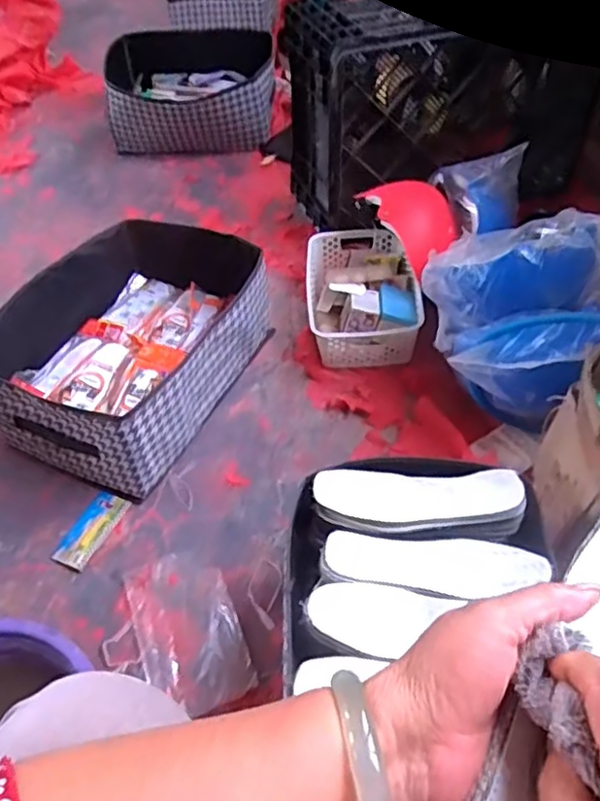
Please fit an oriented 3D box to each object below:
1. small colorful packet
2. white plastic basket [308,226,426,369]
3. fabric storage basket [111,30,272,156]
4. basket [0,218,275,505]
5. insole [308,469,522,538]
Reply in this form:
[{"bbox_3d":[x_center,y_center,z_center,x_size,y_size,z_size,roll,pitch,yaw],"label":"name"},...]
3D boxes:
[{"bbox_3d":[-0.300,0.186,0.927,0.055,0.013,0.121,20,55,20],"label":"small colorful packet"},{"bbox_3d":[0.117,-0.202,1.178,0.197,0.090,0.302,-4,49,0],"label":"white plastic basket"},{"bbox_3d":[-0.281,-0.817,1.684,0.428,0.162,0.321,-5,49,-1],"label":"fabric storage basket"},{"bbox_3d":[-0.261,-0.097,1.053,0.324,0.181,0.459,20,53,19],"label":"basket"},{"bbox_3d":[0.135,0.115,0.725,0.229,0.019,0.072,0,59,2],"label":"insole"}]

